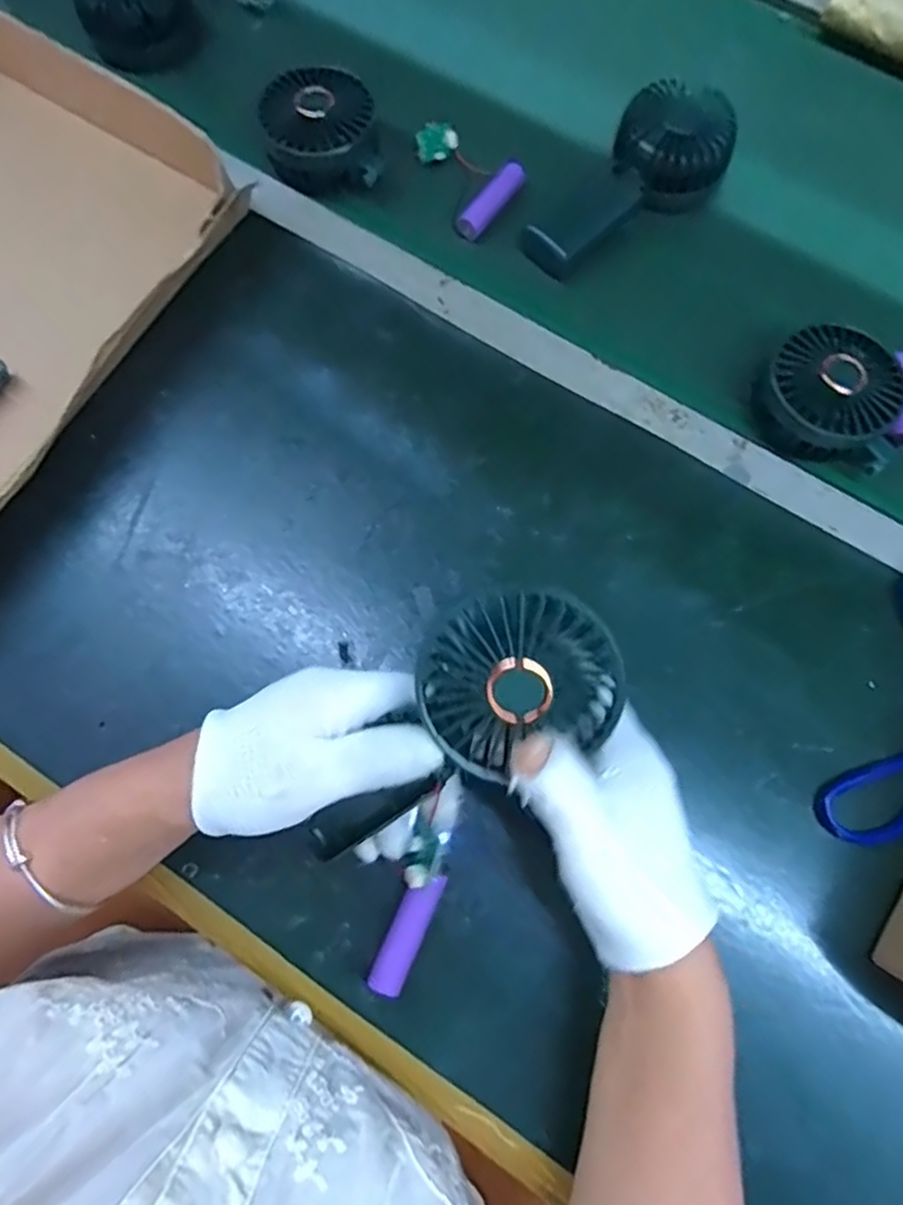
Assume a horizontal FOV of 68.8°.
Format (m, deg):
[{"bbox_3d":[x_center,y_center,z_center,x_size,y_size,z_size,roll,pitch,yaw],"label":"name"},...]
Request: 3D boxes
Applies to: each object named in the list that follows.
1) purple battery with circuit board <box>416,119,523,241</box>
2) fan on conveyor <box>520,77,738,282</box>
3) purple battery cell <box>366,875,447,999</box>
[{"bbox_3d":[0.019,-0.324,0.499,0.064,0.023,0.088,-23,76,-7],"label":"purple battery with circuit board"},{"bbox_3d":[0.136,-0.308,0.484,0.083,0.042,0.168,38,77,10],"label":"fan on conveyor"},{"bbox_3d":[-0.024,0.180,0.360,0.018,0.018,0.065,26,76,7],"label":"purple battery cell"}]

